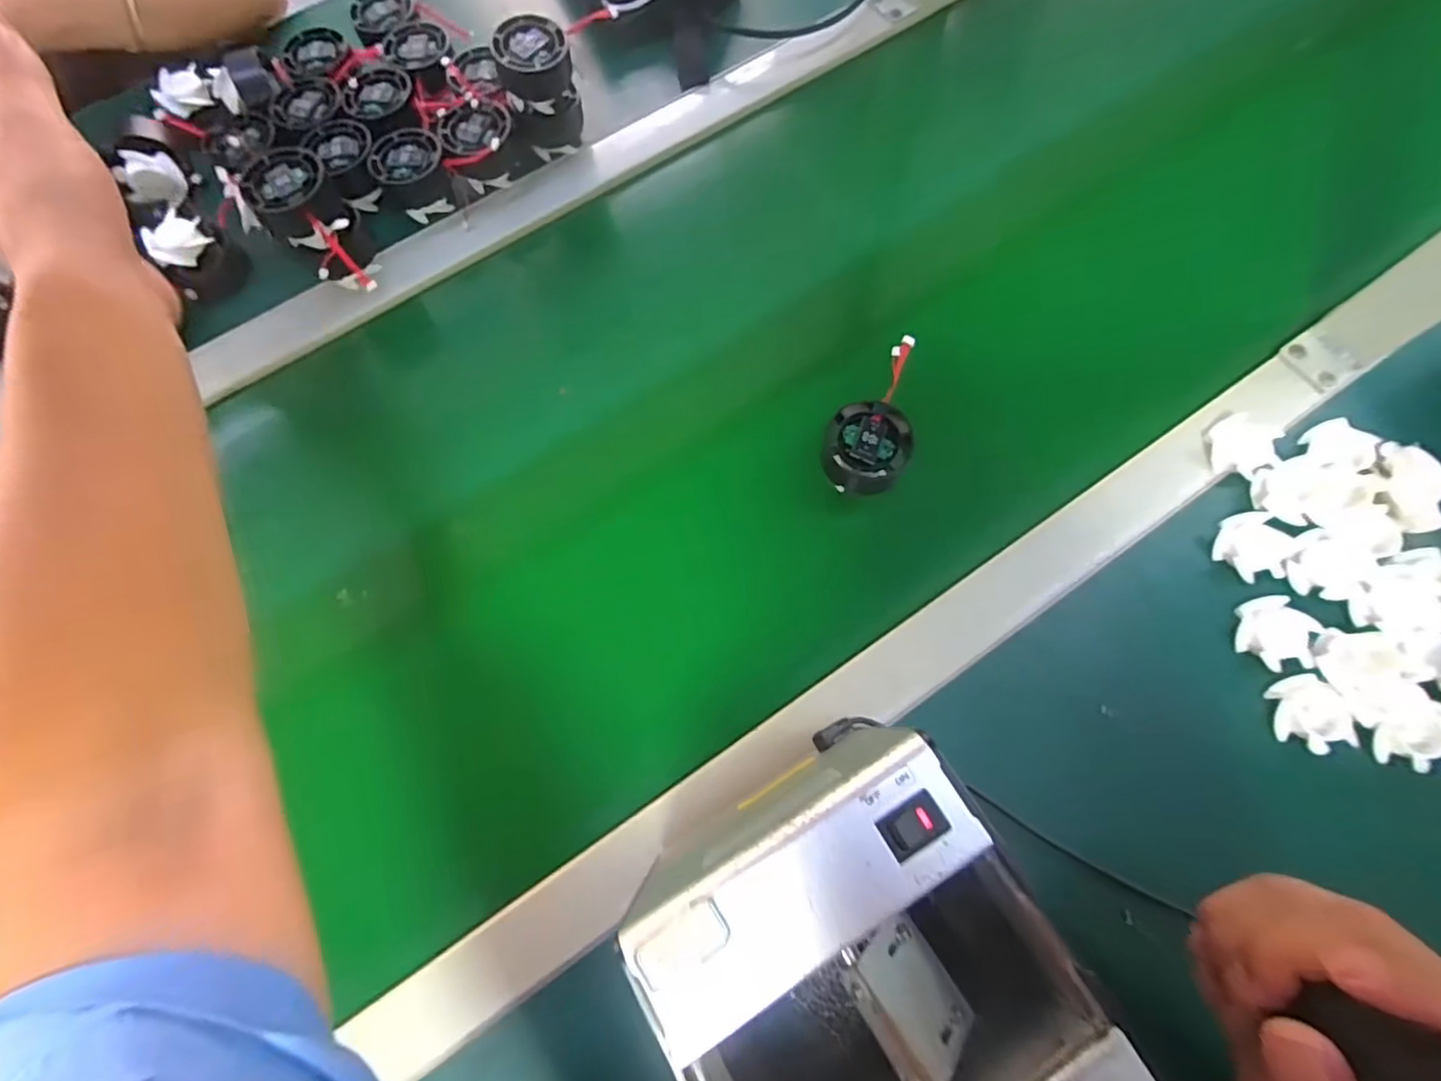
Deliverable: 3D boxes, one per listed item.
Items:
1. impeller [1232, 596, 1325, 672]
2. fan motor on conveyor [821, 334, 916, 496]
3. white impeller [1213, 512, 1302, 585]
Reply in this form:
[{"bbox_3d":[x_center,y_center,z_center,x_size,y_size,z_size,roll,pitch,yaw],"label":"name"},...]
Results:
[{"bbox_3d":[0.317,0.052,0.359,0.037,0.013,0.037,-1,71,2],"label":"impeller"},{"bbox_3d":[0.096,-0.080,0.402,0.052,0.028,0.100,10,72,6],"label":"fan motor on conveyor"},{"bbox_3d":[0.319,0.004,0.375,0.037,0.011,0.040,-1,71,2],"label":"white impeller"}]

